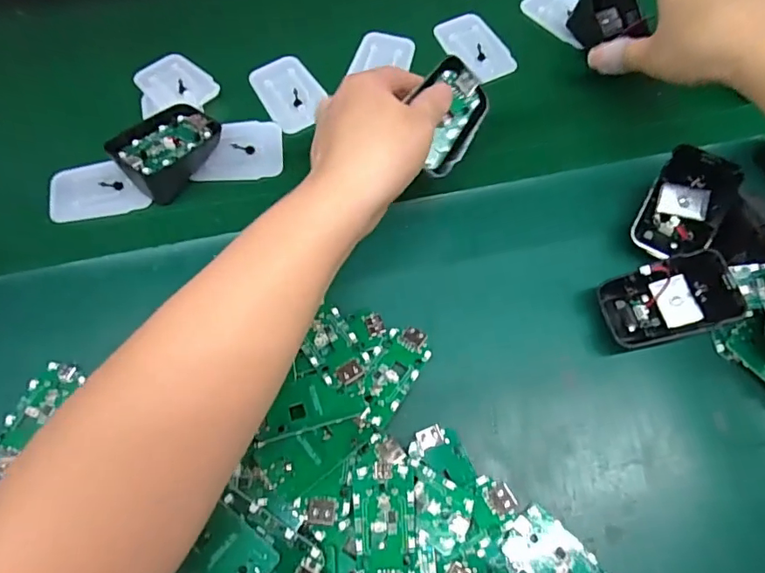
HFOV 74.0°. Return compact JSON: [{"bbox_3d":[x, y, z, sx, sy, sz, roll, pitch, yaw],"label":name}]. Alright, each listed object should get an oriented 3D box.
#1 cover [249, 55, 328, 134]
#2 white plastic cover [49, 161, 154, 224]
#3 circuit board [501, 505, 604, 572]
[{"bbox_3d":[-0.071,-0.149,0.389,0.043,0.004,0.071,-29,71,-10],"label":"cover"},{"bbox_3d":[-0.200,-0.069,0.357,0.065,0.010,0.043,-13,69,-4],"label":"white plastic cover"},{"bbox_3d":[0.092,0.144,0.258,0.066,0.008,0.032,42,75,16],"label":"circuit board"}]

